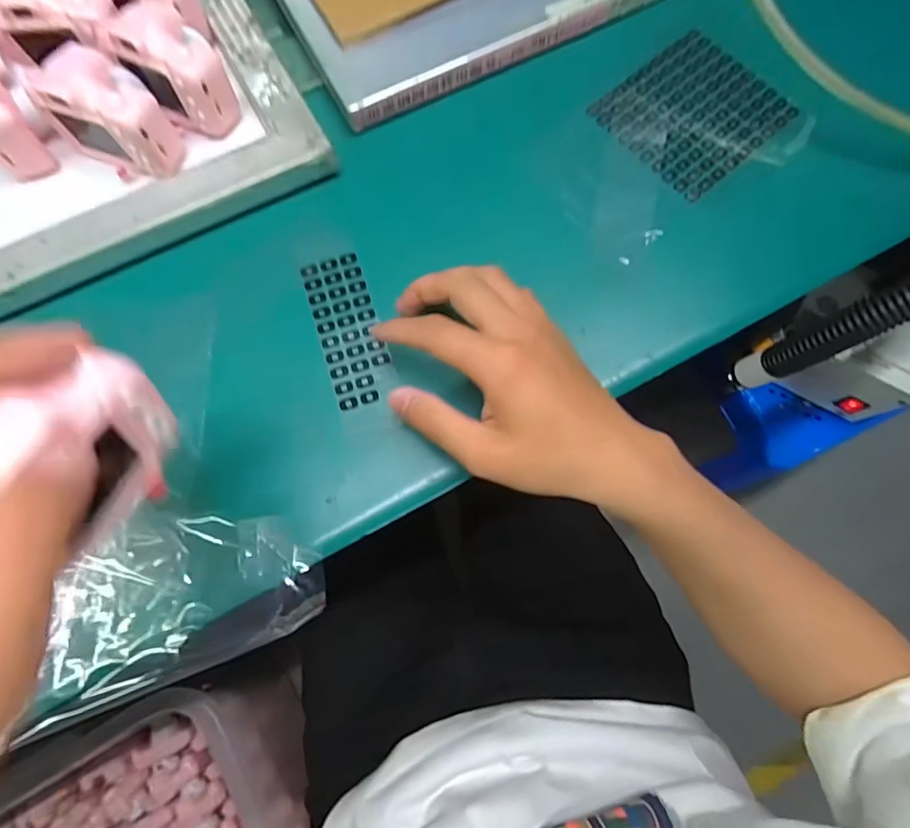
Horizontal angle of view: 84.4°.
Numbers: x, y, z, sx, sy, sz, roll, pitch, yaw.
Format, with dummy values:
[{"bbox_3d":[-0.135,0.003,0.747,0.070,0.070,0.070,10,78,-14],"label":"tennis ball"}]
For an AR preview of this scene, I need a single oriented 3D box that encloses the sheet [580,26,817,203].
[{"bbox_3d":[0.180,-0.214,0.360,0.116,0.009,0.121,-40,79,-9],"label":"sheet"}]

